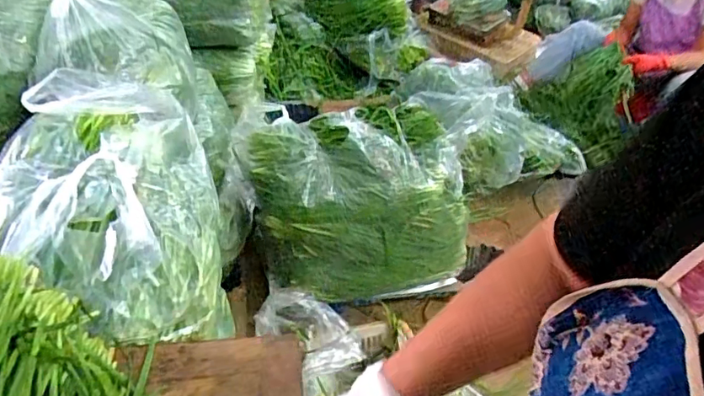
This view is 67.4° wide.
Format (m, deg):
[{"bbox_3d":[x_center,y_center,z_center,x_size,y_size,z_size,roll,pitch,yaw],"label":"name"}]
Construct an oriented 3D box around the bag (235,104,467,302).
[{"bbox_3d":[0.008,0.011,1.388,0.550,0.369,0.343,-5,45,-12],"label":"bag"}]

